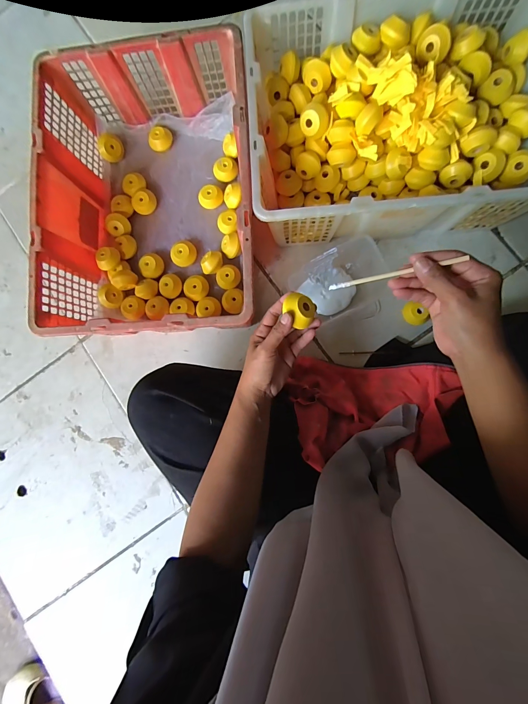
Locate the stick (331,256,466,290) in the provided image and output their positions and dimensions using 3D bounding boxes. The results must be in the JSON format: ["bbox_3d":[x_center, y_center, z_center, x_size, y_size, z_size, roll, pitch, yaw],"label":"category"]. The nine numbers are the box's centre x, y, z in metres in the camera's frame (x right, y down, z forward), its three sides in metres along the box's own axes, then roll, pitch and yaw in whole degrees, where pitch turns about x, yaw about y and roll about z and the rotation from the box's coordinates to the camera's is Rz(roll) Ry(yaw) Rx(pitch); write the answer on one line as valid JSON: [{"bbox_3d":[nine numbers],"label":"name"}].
[{"bbox_3d":[0.144,-0.086,0.331,0.141,0.008,0.006,-9,84,21],"label":"stick"}]

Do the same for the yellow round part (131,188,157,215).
[{"bbox_3d":[-0.246,-0.309,0.613,0.049,0.028,0.041,-38,82,2],"label":"yellow round part"}]

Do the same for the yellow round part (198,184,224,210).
[{"bbox_3d":[-0.108,-0.312,0.601,0.048,0.027,0.047,-1,85,6],"label":"yellow round part"}]

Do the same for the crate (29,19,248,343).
[{"bbox_3d":[-0.189,-0.261,0.547,0.344,0.174,0.473,-3,85,6],"label":"crate"}]

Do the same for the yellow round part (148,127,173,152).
[{"bbox_3d":[-0.218,-0.448,0.625,0.050,0.023,0.042,-28,83,3],"label":"yellow round part"}]

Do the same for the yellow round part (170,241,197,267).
[{"bbox_3d":[-0.162,-0.198,0.594,0.052,0.027,0.049,-1,85,6],"label":"yellow round part"}]

